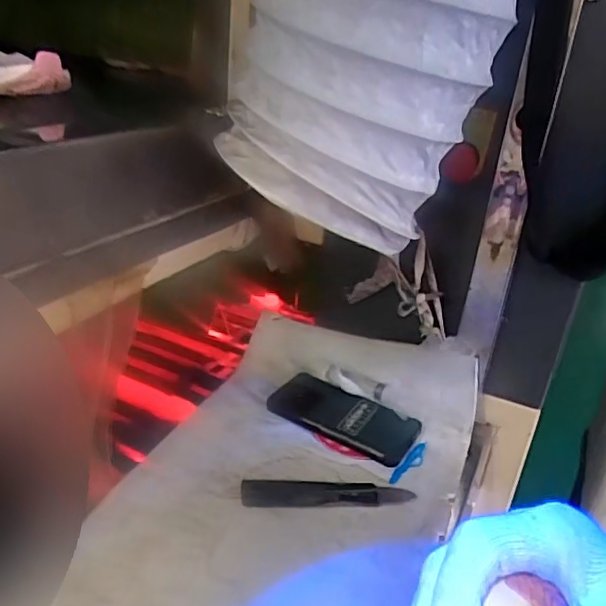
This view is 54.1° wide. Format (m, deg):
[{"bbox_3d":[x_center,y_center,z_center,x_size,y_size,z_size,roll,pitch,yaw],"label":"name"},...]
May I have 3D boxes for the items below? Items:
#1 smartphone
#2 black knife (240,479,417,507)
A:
[{"bbox_3d":[0.045,0.126,0.665,0.159,0.009,0.074,23,41,23],"label":"smartphone"},{"bbox_3d":[0.025,0.182,0.572,0.166,0.013,0.028,4,26,-8],"label":"black knife"}]

